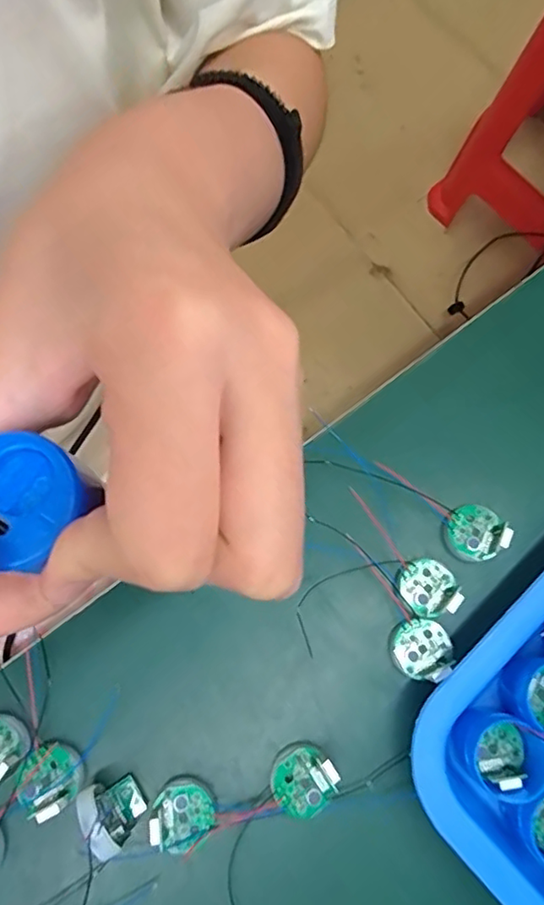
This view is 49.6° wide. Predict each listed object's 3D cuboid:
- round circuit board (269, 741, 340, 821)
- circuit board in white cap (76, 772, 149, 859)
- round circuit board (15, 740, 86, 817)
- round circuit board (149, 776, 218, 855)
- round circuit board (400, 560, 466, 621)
[{"bbox_3d":[0.012,0.134,0.241,0.025,0.009,0.024,0,75,-1],"label":"round circuit board"},{"bbox_3d":[-0.062,0.140,0.230,0.016,0.024,0.025,-28,77,-8],"label":"circuit board in white cap"},{"bbox_3d":[-0.090,0.131,0.236,0.025,0.016,0.024,0,75,-1],"label":"round circuit board"},{"bbox_3d":[-0.036,0.146,0.236,0.024,0.009,0.025,0,75,-1],"label":"round circuit board"},{"bbox_3d":[0.069,0.060,0.259,0.023,0.004,0.027,-37,79,-10],"label":"round circuit board"}]

